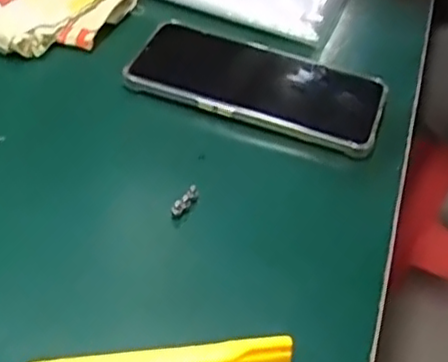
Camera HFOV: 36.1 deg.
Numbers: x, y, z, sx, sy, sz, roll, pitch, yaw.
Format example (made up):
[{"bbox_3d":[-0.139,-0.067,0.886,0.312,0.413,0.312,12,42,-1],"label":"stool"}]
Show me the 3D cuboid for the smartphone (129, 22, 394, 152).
[{"bbox_3d":[0.024,-0.071,0.459,0.165,0.012,0.086,19,43,13],"label":"smartphone"}]

